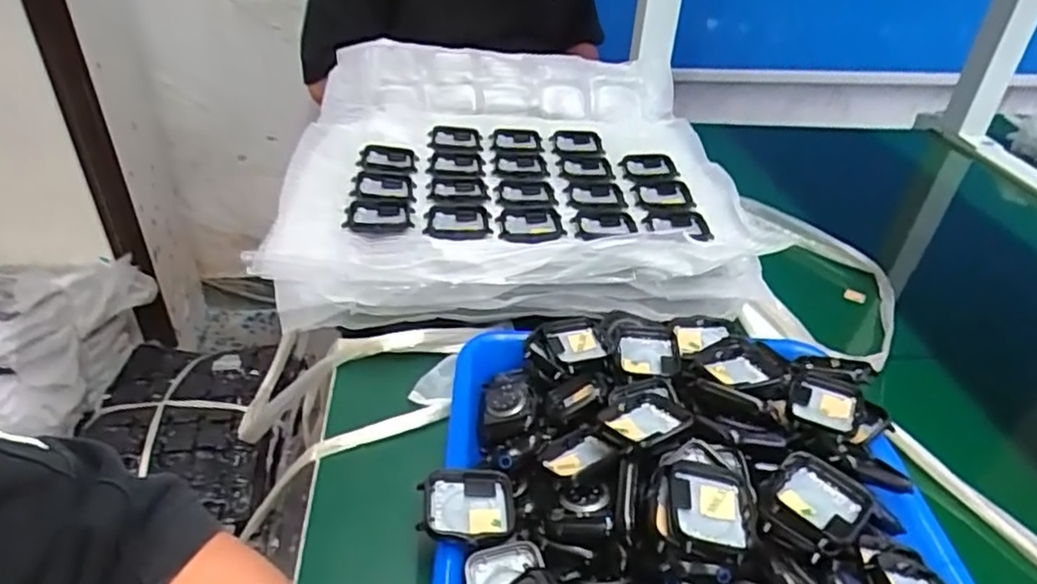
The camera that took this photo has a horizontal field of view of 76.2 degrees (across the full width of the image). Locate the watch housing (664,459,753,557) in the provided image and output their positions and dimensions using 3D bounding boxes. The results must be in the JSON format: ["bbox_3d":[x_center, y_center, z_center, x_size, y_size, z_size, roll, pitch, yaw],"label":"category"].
[{"bbox_3d":[0.087,0.099,0.302,0.036,0.009,0.043,7,35,5],"label":"watch housing"}]

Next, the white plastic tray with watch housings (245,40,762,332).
[{"bbox_3d":[-0.006,-0.120,0.596,0.361,0.070,0.376,0,35,-4],"label":"white plastic tray with watch housings"}]

